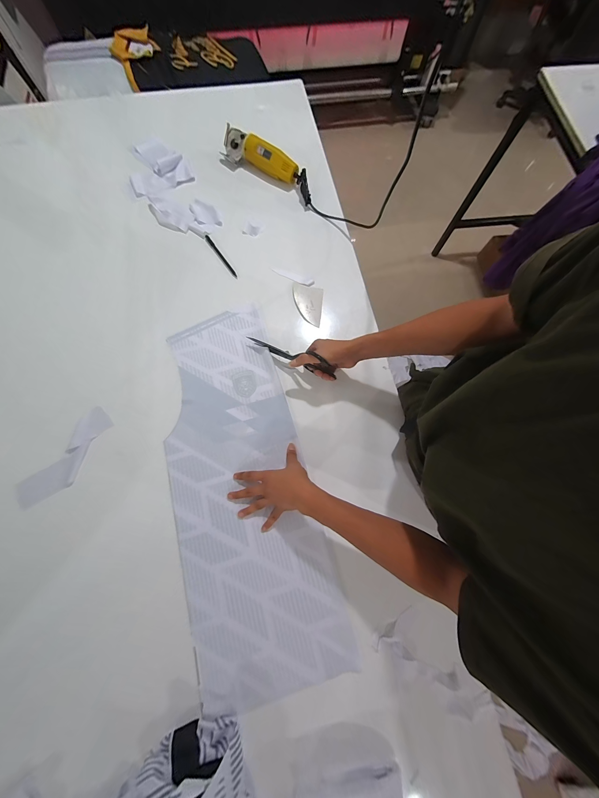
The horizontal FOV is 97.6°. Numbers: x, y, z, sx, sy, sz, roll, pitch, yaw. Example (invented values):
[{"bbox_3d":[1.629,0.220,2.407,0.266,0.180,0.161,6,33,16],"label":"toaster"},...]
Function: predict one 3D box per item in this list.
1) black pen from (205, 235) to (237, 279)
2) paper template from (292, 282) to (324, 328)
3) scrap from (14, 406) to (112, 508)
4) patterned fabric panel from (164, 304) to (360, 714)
[{"bbox_3d":[-0.211,-0.381,0.699,0.015,0.011,0.158,-33,76,-8],"label":"black pen"},{"bbox_3d":[0.018,-0.239,0.664,0.078,0.008,0.113,8,72,-3],"label":"paper template"},{"bbox_3d":[-0.480,0.124,0.543,0.074,0.012,0.223,35,76,8],"label":"scrap"},{"bbox_3d":[-0.133,0.156,0.545,0.270,0.011,0.736,-16,74,-7],"label":"patterned fabric panel"}]

